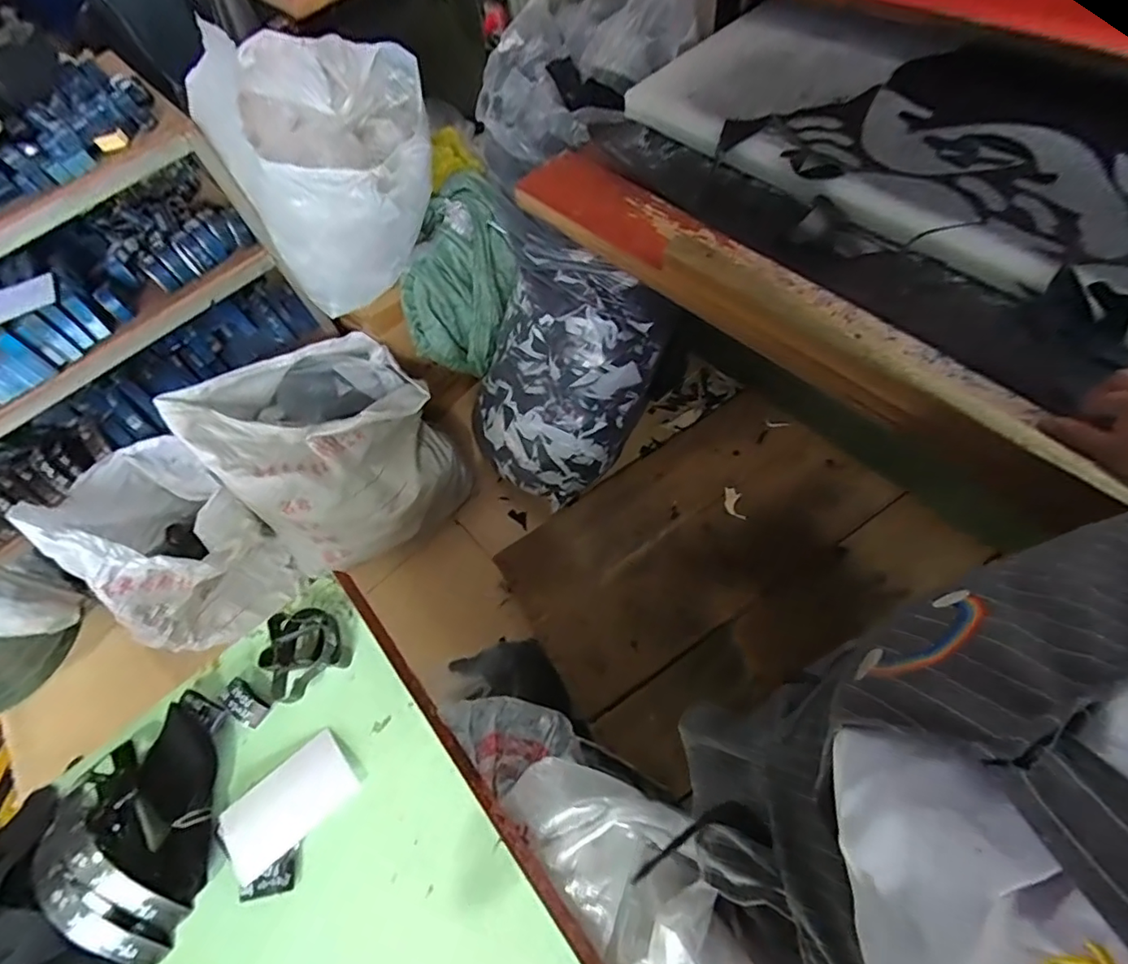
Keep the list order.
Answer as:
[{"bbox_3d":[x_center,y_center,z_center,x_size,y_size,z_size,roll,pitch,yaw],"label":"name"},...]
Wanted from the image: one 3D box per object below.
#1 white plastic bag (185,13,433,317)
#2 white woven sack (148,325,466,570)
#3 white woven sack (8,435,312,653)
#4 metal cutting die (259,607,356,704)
[{"bbox_3d":[-0.468,-0.649,1.162,0.441,0.538,0.325,-29,65,-13],"label":"white plastic bag"},{"bbox_3d":[-0.634,-0.085,1.509,0.555,0.502,0.497,-36,66,-16],"label":"white woven sack"},{"bbox_3d":[-1.045,0.159,1.412,0.444,0.537,0.373,36,69,19],"label":"white woven sack"},{"bbox_3d":[-0.382,0.242,0.770,0.109,0.052,0.117,-39,67,-17],"label":"metal cutting die"}]

